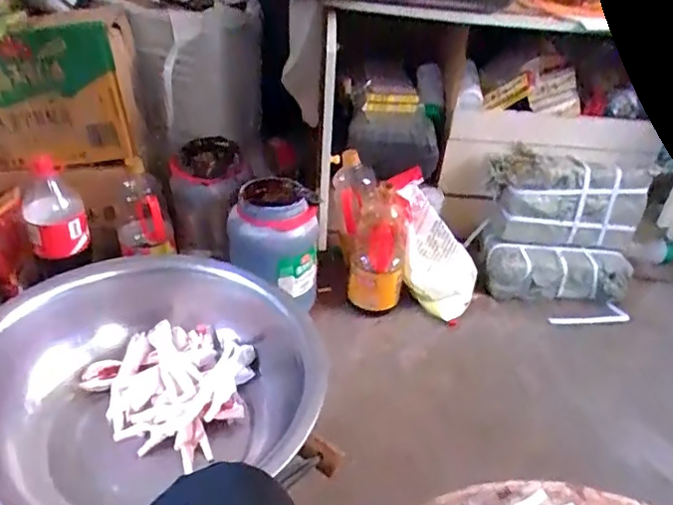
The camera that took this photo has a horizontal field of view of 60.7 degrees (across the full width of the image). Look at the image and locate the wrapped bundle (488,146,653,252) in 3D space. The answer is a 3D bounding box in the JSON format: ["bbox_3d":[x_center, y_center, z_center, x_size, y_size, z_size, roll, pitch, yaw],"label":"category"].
[{"bbox_3d":[0.508,-0.119,1.280,0.338,0.175,0.120,2,36,-3],"label":"wrapped bundle"}]

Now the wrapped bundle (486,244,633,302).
[{"bbox_3d":[0.492,0.046,1.271,0.313,0.089,0.119,-1,36,-7],"label":"wrapped bundle"}]

